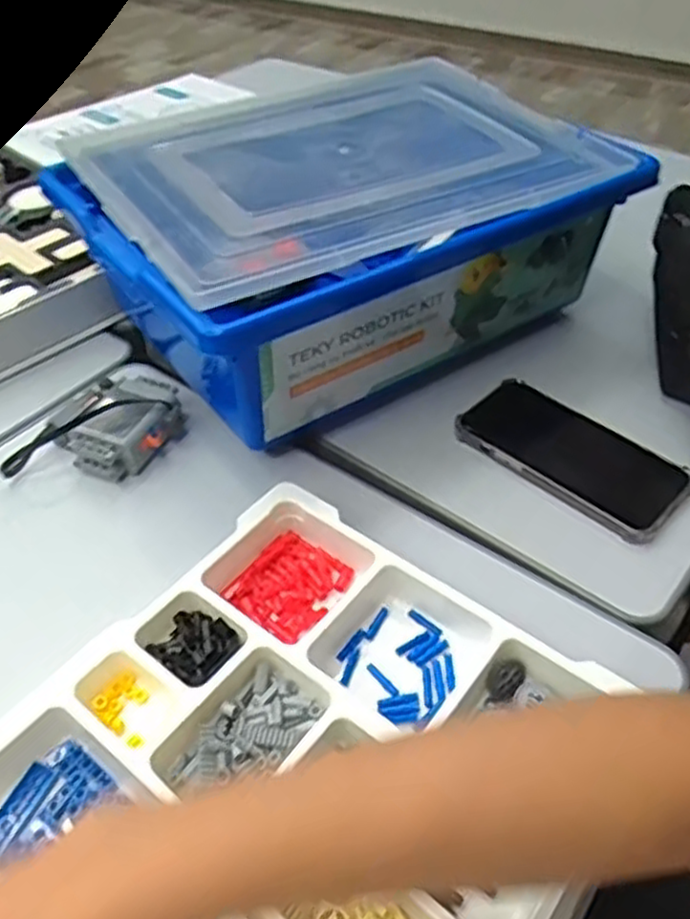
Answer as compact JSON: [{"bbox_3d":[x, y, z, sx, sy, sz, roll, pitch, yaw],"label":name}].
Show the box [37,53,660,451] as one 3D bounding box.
[{"bbox_3d":[0.000,-0.192,0.611,0.392,0.133,0.257,-25,49,-22],"label":"box"}]

